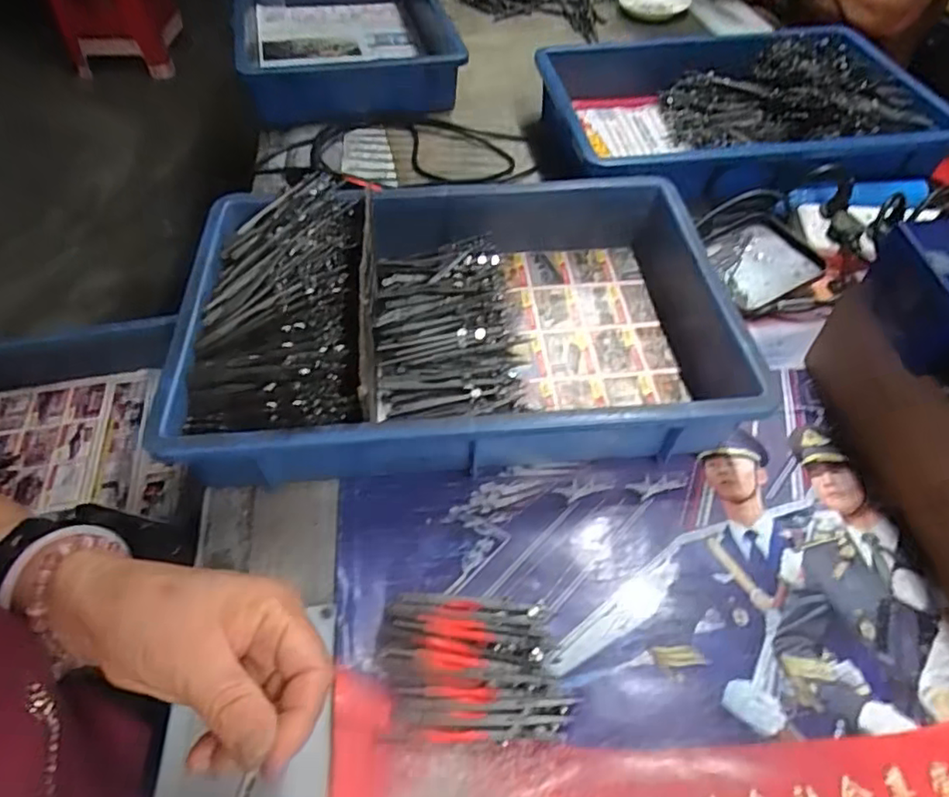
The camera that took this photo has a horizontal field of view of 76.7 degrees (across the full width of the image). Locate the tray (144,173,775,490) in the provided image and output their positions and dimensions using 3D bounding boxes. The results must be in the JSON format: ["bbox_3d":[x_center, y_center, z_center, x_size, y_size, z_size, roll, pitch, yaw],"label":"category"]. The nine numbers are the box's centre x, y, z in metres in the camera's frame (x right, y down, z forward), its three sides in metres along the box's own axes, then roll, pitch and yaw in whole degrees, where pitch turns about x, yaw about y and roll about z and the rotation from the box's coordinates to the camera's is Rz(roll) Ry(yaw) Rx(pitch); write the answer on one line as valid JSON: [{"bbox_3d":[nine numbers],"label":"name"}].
[{"bbox_3d":[0.000,-0.068,0.519,0.457,0.110,0.292,-4,52,-3],"label":"tray"}]

